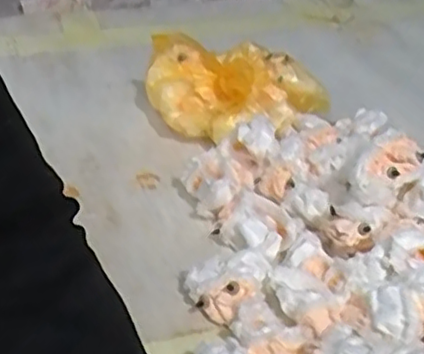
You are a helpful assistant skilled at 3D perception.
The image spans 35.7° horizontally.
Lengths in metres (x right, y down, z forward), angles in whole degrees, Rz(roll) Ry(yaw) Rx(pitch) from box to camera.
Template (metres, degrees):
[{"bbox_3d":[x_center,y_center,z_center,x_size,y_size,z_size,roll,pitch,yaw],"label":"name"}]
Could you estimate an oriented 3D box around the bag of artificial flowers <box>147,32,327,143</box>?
[{"bbox_3d":[0.021,-0.080,0.601,0.165,0.071,0.095,8,37,5],"label":"bag of artificial flowers"}]

